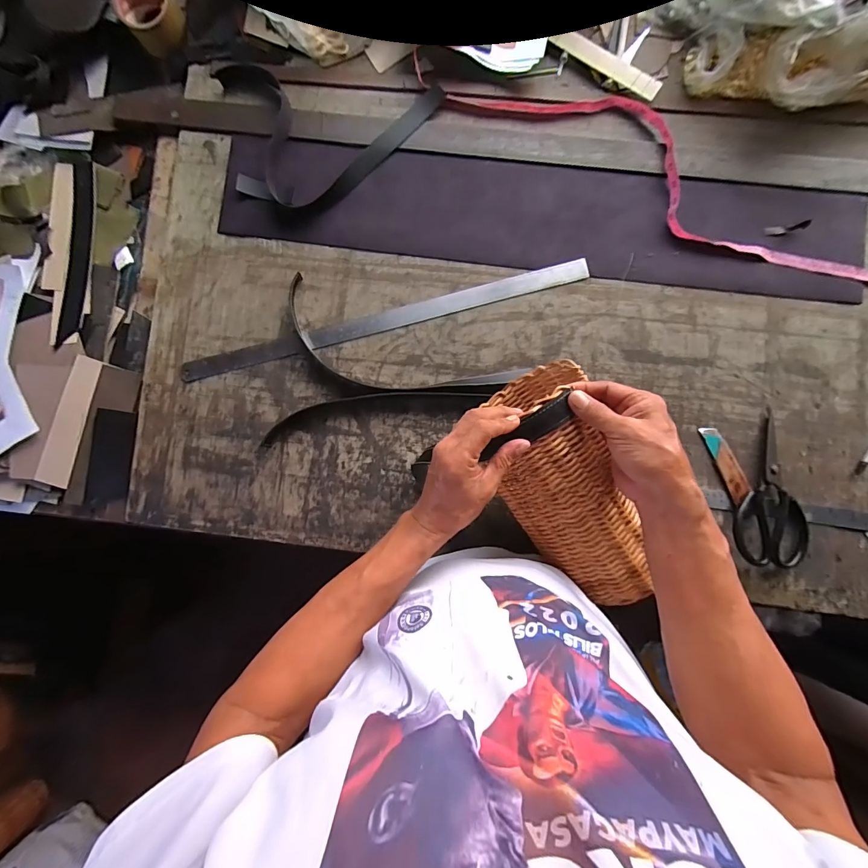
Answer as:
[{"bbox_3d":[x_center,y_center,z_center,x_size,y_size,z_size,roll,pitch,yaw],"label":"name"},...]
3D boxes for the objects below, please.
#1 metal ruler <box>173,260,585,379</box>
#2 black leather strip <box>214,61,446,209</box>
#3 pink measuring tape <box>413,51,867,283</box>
[{"bbox_3d":[-0.077,-0.165,0.586,0.616,0.008,0.032,-15,86,2],"label":"metal ruler"},{"bbox_3d":[-0.186,-0.446,0.580,0.346,0.039,0.215,12,88,3],"label":"black leather strip"},{"bbox_3d":[0.446,-0.333,0.563,1.025,0.020,0.167,23,88,4],"label":"pink measuring tape"}]

